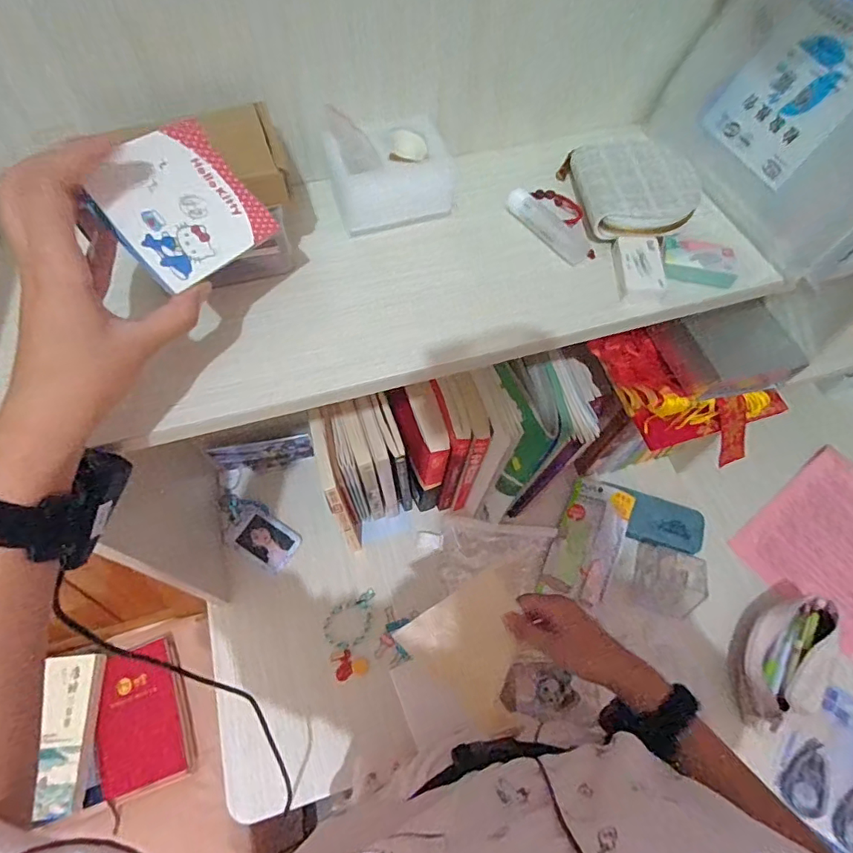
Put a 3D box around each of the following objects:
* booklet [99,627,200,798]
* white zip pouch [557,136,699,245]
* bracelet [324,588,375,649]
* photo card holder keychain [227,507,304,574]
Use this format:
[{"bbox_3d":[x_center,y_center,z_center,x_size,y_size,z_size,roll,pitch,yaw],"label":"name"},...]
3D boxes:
[{"bbox_3d":[-0.496,0.503,0.889,0.142,0.030,0.227,-15,76,-13],"label":"booklet"},{"bbox_3d":[0.171,-0.202,0.428,0.089,0.028,0.114,-7,62,-3],"label":"white zip pouch"},{"bbox_3d":[-0.107,0.283,0.739,0.085,0.004,0.062,-23,64,-11],"label":"bracelet"},{"bbox_3d":[-0.256,0.169,0.790,0.115,0.011,0.070,31,67,16],"label":"photo card holder keychain"}]

